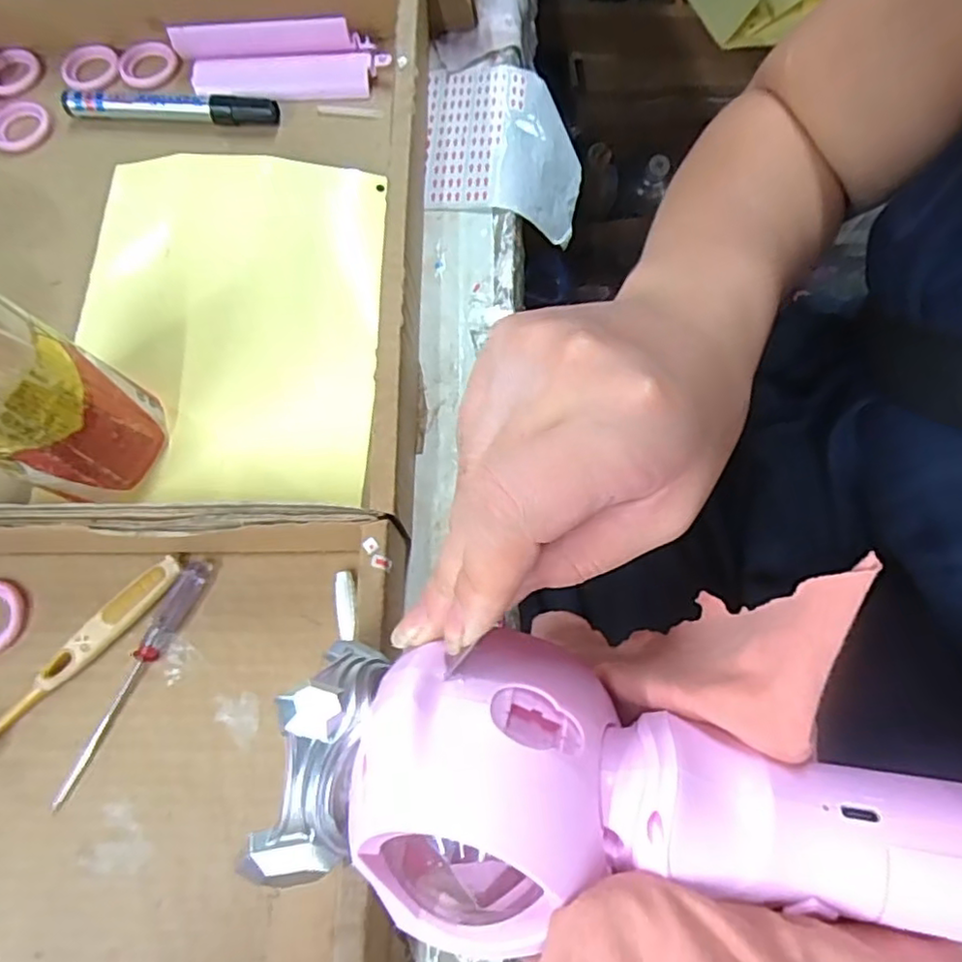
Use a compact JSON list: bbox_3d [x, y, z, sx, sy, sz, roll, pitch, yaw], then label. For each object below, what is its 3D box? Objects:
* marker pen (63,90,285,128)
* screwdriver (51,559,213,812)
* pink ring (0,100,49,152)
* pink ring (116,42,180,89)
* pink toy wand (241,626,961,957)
[{"bbox_3d":[-0.194,-0.232,0.399,0.135,0.017,0.014,5,73,3],"label":"marker pen"},{"bbox_3d":[-0.163,0.092,0.300,0.011,0.009,0.122,25,75,8],"label":"screwdriver"},{"bbox_3d":[-0.292,-0.225,0.405,0.036,0.005,0.037,0,73,1],"label":"pink ring"},{"bbox_3d":[-0.219,-0.274,0.421,0.037,0.007,0.044,-27,74,-7],"label":"pink ring"},{"bbox_3d":[0.107,0.095,0.165,0.338,0.066,0.074,4,73,10],"label":"pink toy wand"}]

